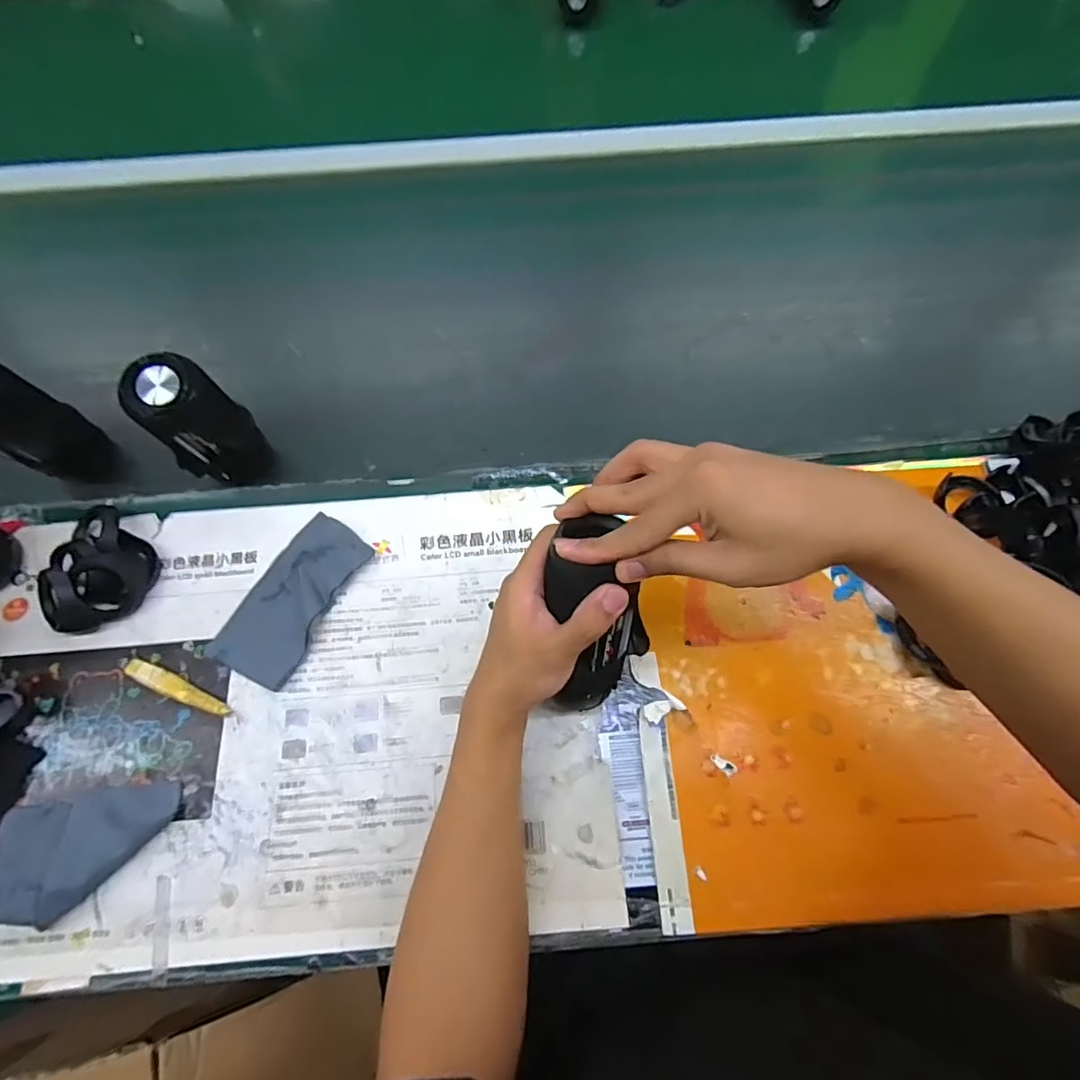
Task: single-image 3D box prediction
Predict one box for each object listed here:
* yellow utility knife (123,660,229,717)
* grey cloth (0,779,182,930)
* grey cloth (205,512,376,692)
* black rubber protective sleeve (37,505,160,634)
[{"bbox_3d":[-0.312,0.126,0.455,0.104,0.005,0.018,19,69,9],"label":"yellow utility knife"},{"bbox_3d":[-0.356,0.240,0.407,0.141,0.015,0.083,-12,67,-4],"label":"grey cloth"},{"bbox_3d":[-0.223,0.051,0.482,0.077,0.009,0.154,25,70,11],"label":"grey cloth"},{"bbox_3d":[-0.400,0.027,0.479,0.085,0.042,0.112,10,68,6],"label":"black rubber protective sleeve"}]

